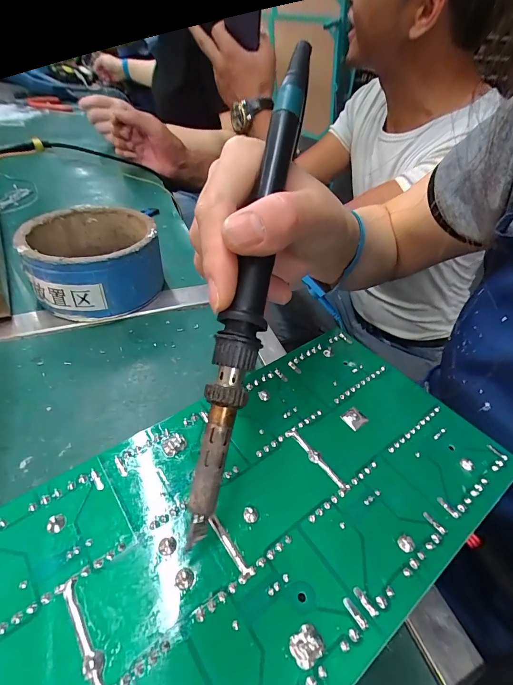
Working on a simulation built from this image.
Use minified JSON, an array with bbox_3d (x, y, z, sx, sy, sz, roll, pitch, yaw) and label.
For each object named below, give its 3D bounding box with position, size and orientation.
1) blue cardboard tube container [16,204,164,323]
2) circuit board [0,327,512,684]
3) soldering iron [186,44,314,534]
[{"bbox_3d":[-0.159,-0.077,0.344,0.114,0.069,0.116,3,42,-2],"label":"blue cardboard tube container"},{"bbox_3d":[-0.010,0.082,0.159,0.276,0.010,0.137,-26,50,-29],"label":"circuit board"},{"bbox_3d":[-0.001,-0.029,0.161,0.016,0.026,0.233,11,82,7],"label":"soldering iron"}]

